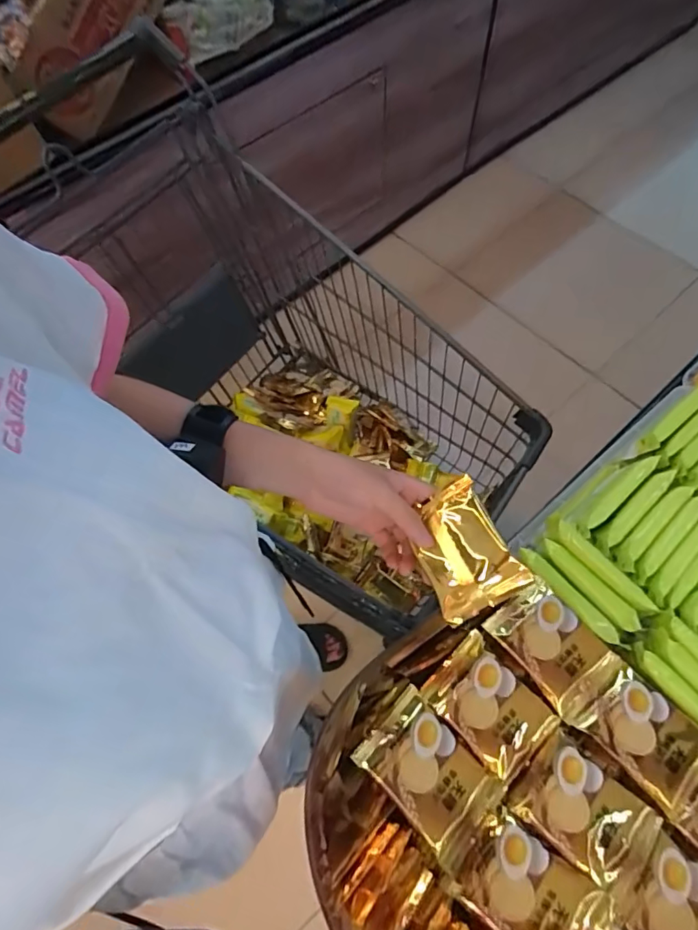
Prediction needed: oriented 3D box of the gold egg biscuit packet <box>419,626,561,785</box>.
[{"bbox_3d":[0.110,0.190,0.401,0.065,0.019,0.089,-40,68,-15],"label":"gold egg biscuit packet"}]

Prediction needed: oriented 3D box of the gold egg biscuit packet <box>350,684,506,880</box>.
[{"bbox_3d":[0.061,0.227,0.372,0.065,0.022,0.102,-43,69,-16],"label":"gold egg biscuit packet"}]

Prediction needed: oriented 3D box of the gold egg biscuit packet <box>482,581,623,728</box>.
[{"bbox_3d":[0.166,0.147,0.414,0.066,0.015,0.094,-38,68,-14],"label":"gold egg biscuit packet"}]

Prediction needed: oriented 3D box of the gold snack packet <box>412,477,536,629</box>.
[{"bbox_3d":[0.082,0.063,0.385,0.066,0.030,0.093,-35,59,16],"label":"gold snack packet"}]

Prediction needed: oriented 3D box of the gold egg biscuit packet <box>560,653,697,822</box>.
[{"bbox_3d":[0.221,0.201,0.390,0.068,0.014,0.098,-42,69,-16],"label":"gold egg biscuit packet"}]

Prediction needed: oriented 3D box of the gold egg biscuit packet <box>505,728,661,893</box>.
[{"bbox_3d":[0.170,0.250,0.369,0.085,0.014,0.069,41,73,20],"label":"gold egg biscuit packet"}]

